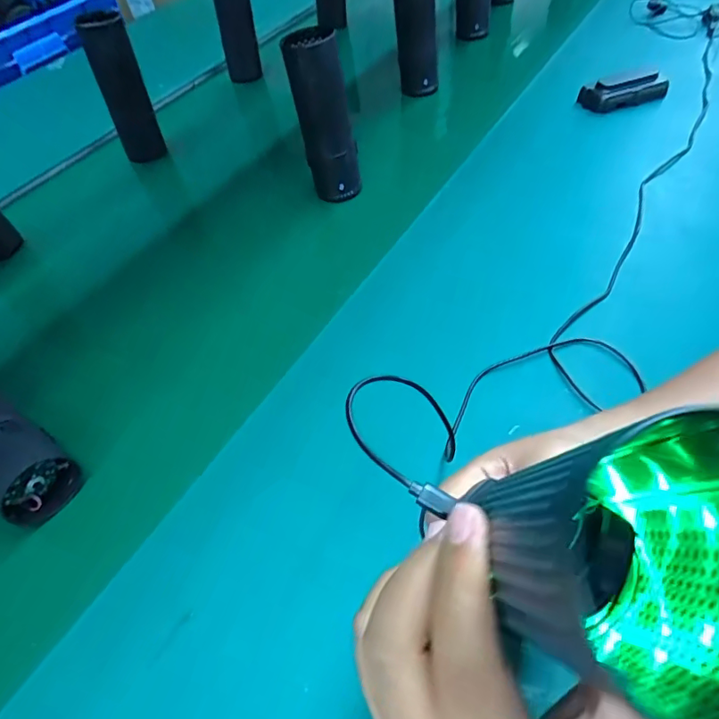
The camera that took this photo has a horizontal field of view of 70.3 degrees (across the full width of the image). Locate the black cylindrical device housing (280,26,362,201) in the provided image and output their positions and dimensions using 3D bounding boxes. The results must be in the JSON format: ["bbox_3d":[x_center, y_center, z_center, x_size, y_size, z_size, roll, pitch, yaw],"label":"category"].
[{"bbox_3d":[-0.037,-0.256,0.548,0.063,0.162,0.050,-11,51,-3],"label":"black cylindrical device housing"}]

